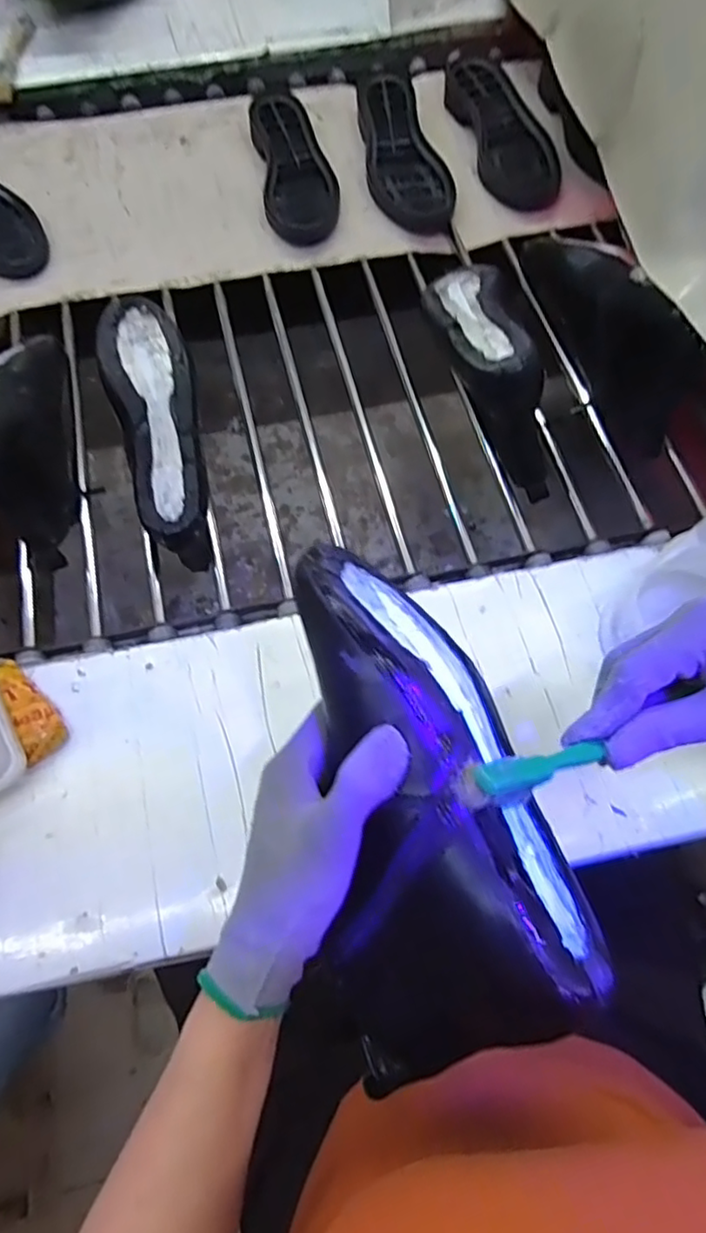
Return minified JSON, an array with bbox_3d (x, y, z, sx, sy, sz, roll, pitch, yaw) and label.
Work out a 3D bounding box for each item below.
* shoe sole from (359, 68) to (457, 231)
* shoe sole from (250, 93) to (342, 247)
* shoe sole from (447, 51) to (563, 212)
[{"bbox_3d":[0.056,-0.587,0.781,0.091,0.033,0.257,-14,68,-6],"label":"shoe sole"},{"bbox_3d":[-0.072,-0.562,0.770,0.089,0.030,0.236,-10,68,-4],"label":"shoe sole"},{"bbox_3d":[0.190,-0.630,0.801,0.090,0.027,0.258,-20,79,7],"label":"shoe sole"}]

